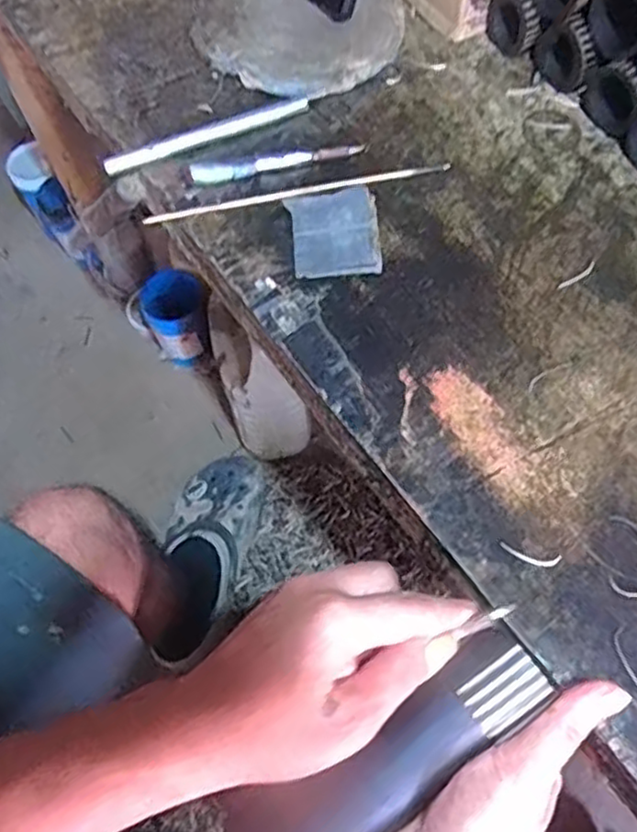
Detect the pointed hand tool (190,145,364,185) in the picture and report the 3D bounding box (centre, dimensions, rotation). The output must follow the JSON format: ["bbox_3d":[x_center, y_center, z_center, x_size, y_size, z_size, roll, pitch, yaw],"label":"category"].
[{"bbox_3d":[-0.031,-0.190,0.517,0.129,0.010,0.015,-13,65,-6],"label":"pointed hand tool"}]

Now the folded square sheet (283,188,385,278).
[{"bbox_3d":[0.011,-0.130,0.488,0.061,0.010,0.071,-6,64,-3],"label":"folded square sheet"}]

